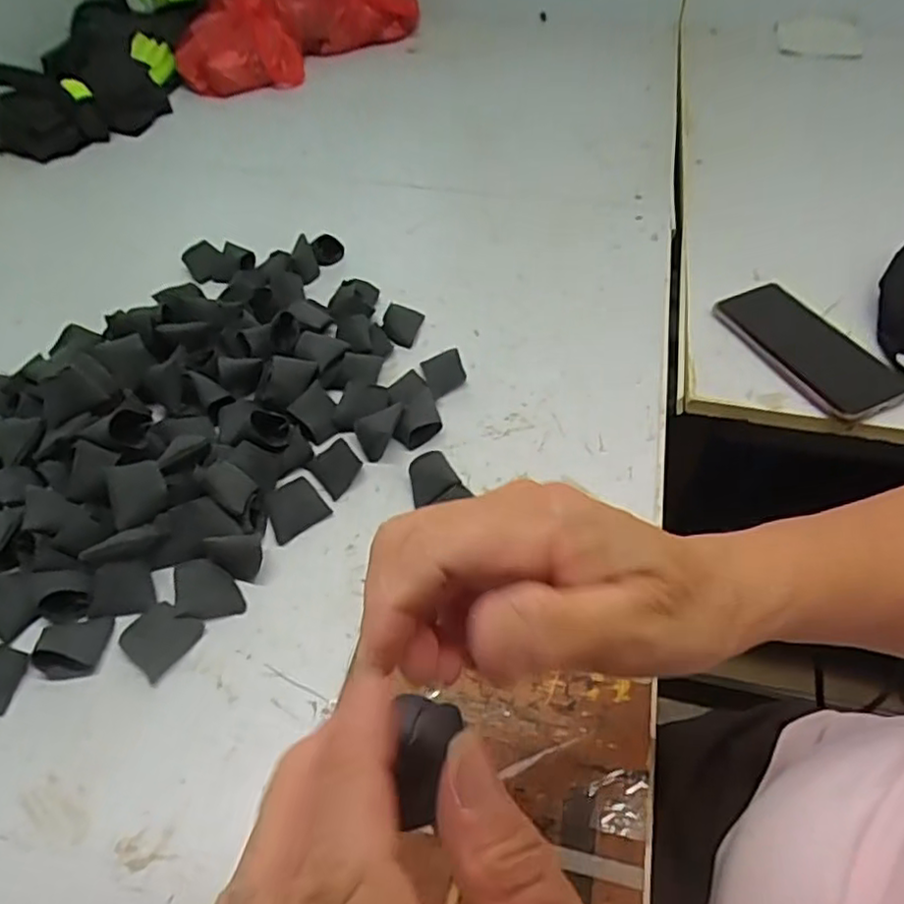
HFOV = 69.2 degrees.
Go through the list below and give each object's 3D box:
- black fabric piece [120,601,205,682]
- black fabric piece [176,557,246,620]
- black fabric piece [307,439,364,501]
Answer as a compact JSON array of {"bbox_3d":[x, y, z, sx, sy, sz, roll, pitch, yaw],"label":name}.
[{"bbox_3d":[-0.184,0.117,0.413,0.036,0.008,0.042,44,66,0],"label":"black fabric piece"},{"bbox_3d":[-0.155,0.088,0.420,0.039,0.022,0.034,-3,50,-1],"label":"black fabric piece"},{"bbox_3d":[-0.088,0.012,0.500,0.035,0.007,0.039,-40,69,-13],"label":"black fabric piece"}]

